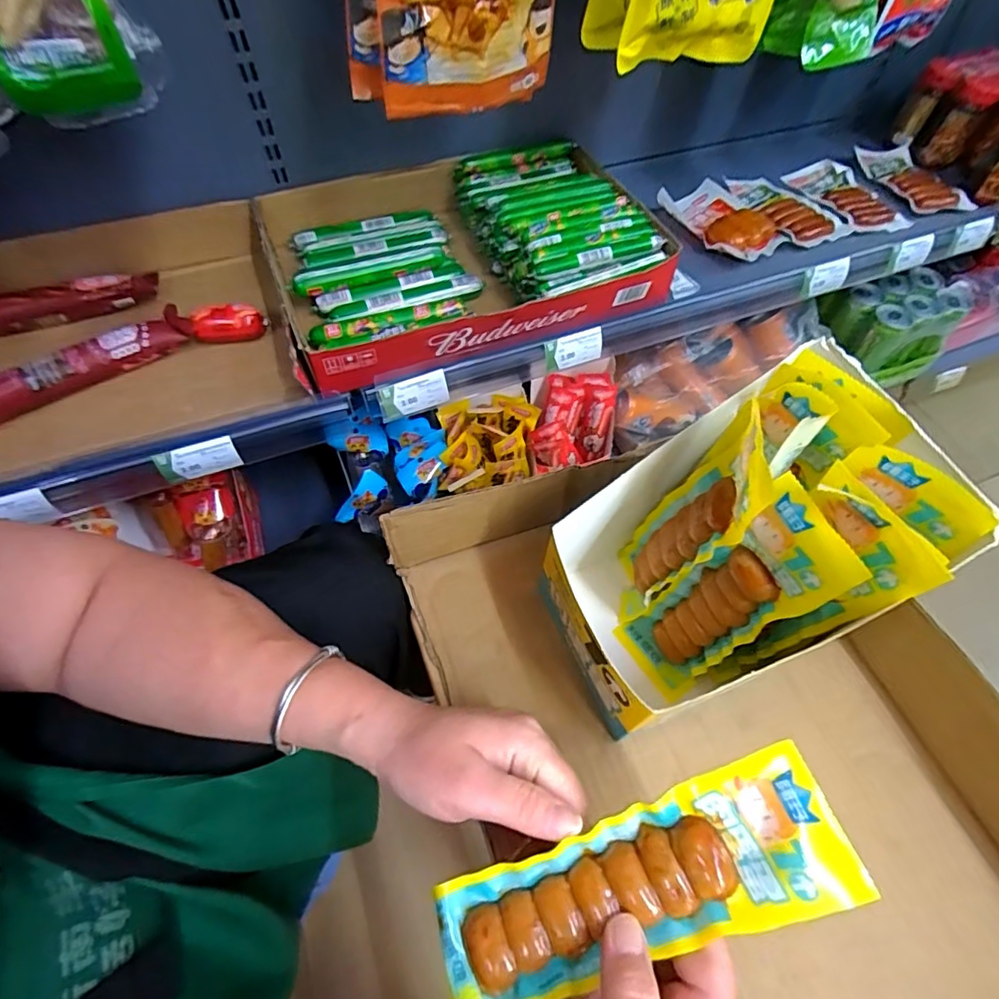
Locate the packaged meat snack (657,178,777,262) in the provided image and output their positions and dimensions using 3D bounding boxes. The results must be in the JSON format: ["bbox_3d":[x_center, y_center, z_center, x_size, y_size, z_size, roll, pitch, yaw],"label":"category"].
[{"bbox_3d":[0.293,-0.367,0.712,0.107,0.021,0.163,-21,61,-14],"label":"packaged meat snack"}]

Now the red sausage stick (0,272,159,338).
[{"bbox_3d":[-0.491,-0.202,0.581,0.234,0.037,0.024,-19,60,-13],"label":"red sausage stick"}]

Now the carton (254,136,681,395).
[{"bbox_3d":[-0.043,-0.287,0.636,0.400,0.080,0.294,-18,60,-12],"label":"carton"}]

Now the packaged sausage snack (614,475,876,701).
[{"bbox_3d":[0.120,0.060,0.303,0.019,0.163,0.053,-16,60,-25],"label":"packaged sausage snack"}]

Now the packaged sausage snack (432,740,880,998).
[{"bbox_3d":[0.054,0.161,0.226,0.168,0.015,0.054,-26,60,5],"label":"packaged sausage snack"}]

